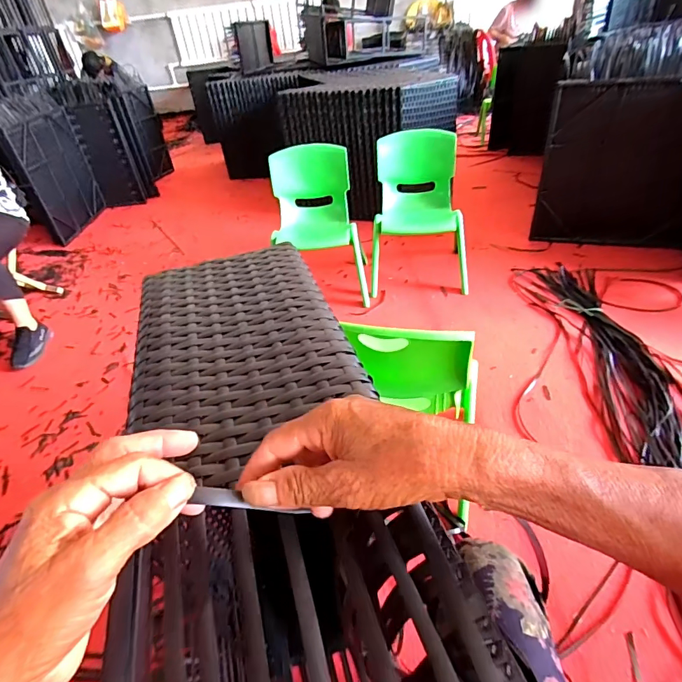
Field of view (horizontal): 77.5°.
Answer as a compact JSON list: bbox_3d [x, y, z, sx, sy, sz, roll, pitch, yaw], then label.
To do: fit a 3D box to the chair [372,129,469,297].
[{"bbox_3d":[0.288,-0.490,1.576,0.345,0.446,0.319,-1,40,8],"label":"chair"}]

